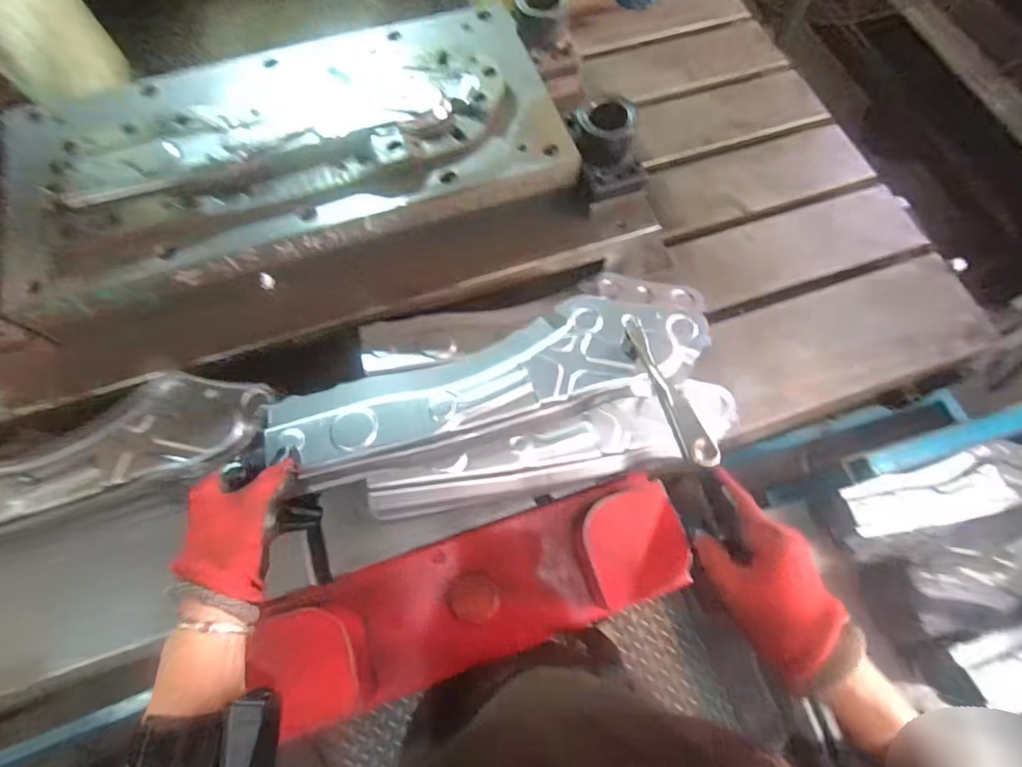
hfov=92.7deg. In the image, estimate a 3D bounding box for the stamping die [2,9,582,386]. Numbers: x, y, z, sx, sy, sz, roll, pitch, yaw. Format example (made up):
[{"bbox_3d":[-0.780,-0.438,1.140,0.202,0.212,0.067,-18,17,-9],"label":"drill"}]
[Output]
[{"bbox_3d":[-0.261,-0.264,0.618,0.635,0.147,0.321,-20,71,-7],"label":"stamping die"}]

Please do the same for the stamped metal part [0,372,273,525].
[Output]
[{"bbox_3d":[-0.473,0.077,0.531,0.427,0.041,0.109,-16,70,-6],"label":"stamped metal part"}]

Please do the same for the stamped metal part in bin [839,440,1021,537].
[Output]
[{"bbox_3d":[0.883,0.204,0.965,0.435,0.045,0.125,-13,70,-5],"label":"stamped metal part in bin"}]

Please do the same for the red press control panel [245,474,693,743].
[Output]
[{"bbox_3d":[-0.045,0.260,0.599,0.516,0.093,0.150,-18,71,-7],"label":"red press control panel"}]

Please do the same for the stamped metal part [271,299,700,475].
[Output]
[{"bbox_3d":[-0.018,-0.008,0.480,0.424,0.025,0.104,-17,70,-8],"label":"stamped metal part"}]

